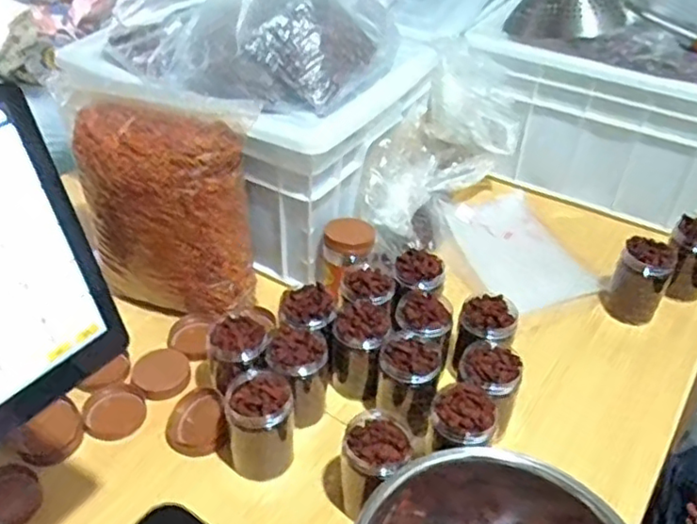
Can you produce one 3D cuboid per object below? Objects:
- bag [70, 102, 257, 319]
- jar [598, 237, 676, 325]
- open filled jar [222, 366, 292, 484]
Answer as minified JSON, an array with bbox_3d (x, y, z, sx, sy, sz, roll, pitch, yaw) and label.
[{"bbox_3d":[-0.274,-0.071,0.965,0.243,0.281,0.125,10,40,9],"label":"bag"},{"bbox_3d":[0.471,0.023,1.046,0.085,0.122,0.077,25,44,24],"label":"jar"},{"bbox_3d":[-0.110,0.203,0.803,0.073,0.123,0.073,2,39,-2],"label":"open filled jar"}]

